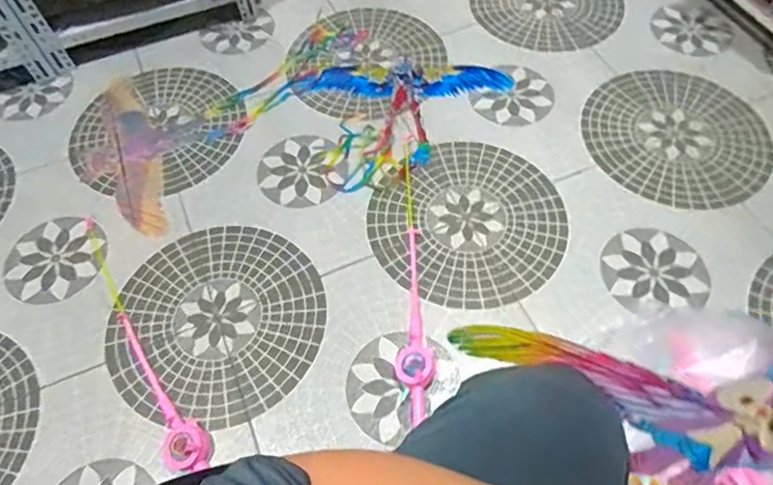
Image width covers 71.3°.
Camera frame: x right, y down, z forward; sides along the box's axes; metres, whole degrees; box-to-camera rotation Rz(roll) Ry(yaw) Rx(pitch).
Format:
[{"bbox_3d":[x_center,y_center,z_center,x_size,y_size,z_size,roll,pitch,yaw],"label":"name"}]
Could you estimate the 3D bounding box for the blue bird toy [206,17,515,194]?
[{"bbox_3d":[-0.058,-0.313,1.205,0.530,0.024,0.438,23,64,15],"label":"blue bird toy"}]

